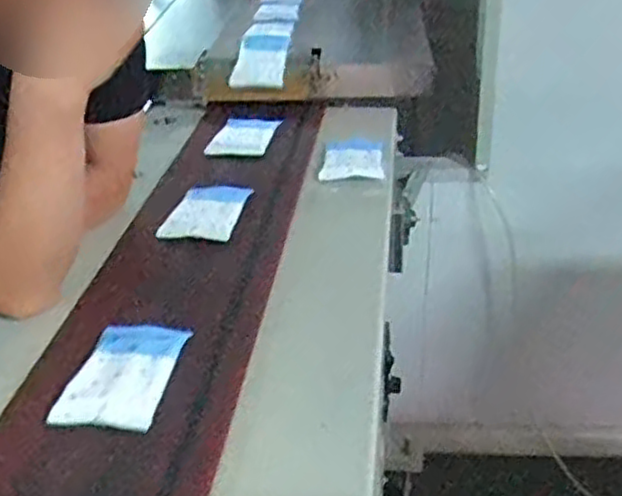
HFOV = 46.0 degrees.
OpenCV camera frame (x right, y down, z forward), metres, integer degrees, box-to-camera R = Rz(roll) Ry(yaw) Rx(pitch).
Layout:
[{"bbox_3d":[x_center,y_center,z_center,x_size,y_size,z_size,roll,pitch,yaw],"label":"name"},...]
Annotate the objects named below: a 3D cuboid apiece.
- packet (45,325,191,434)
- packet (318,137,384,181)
[{"bbox_3d":[-0.167,0.112,0.656,0.085,0.010,0.131,3,33,8],"label":"packet"},{"bbox_3d":[0.058,-0.125,1.022,0.083,0.017,0.114,0,33,4],"label":"packet"}]

